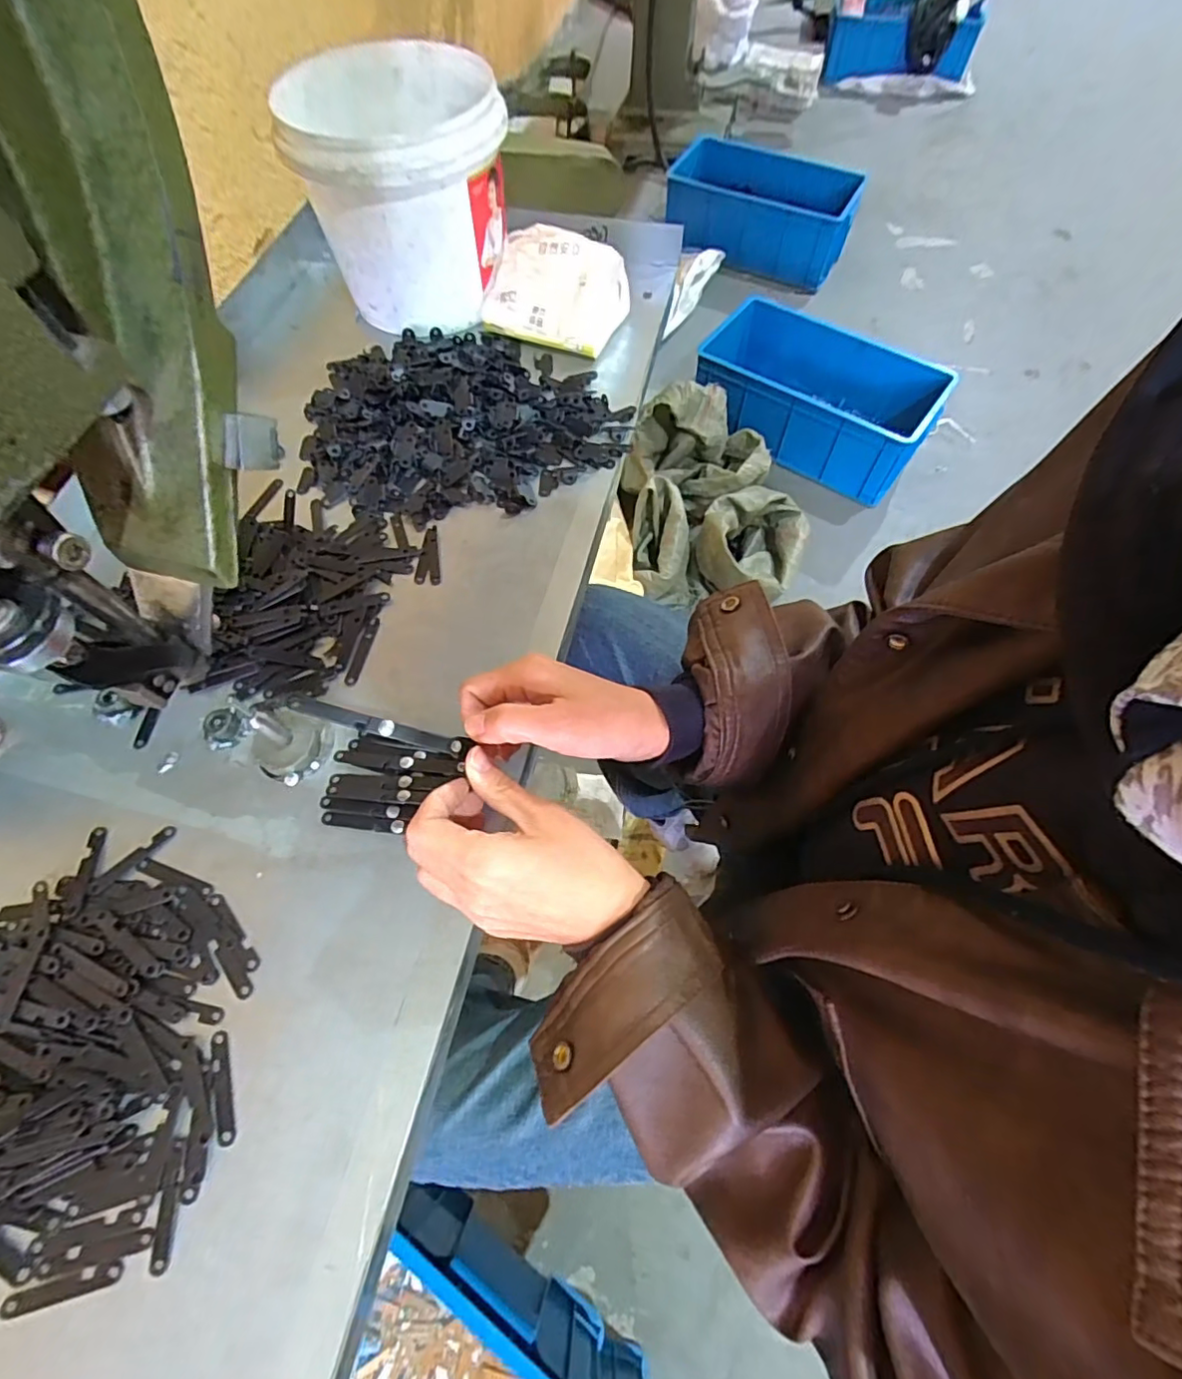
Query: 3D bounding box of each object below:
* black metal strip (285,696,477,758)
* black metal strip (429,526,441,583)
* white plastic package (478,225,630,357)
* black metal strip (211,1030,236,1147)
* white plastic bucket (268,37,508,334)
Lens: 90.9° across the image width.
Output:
[{"bbox_3d":[-0.108,0.019,0.301,0.092,0.005,0.009,17,64,-12],"label":"black metal strip"},{"bbox_3d":[-0.122,-0.105,0.451,0.008,0.004,0.055,-9,65,-4],"label":"black metal strip"},{"bbox_3d":[-0.035,-0.374,0.532,0.129,0.071,0.071,18,66,9],"label":"white plastic package"},{"bbox_3d":[-0.191,0.206,0.302,0.008,0.004,0.052,-20,66,-9],"label":"black metal strip"},{"bbox_3d":[-0.168,-0.457,0.533,0.169,0.138,0.188,-15,65,-7],"label":"white plastic bucket"}]

